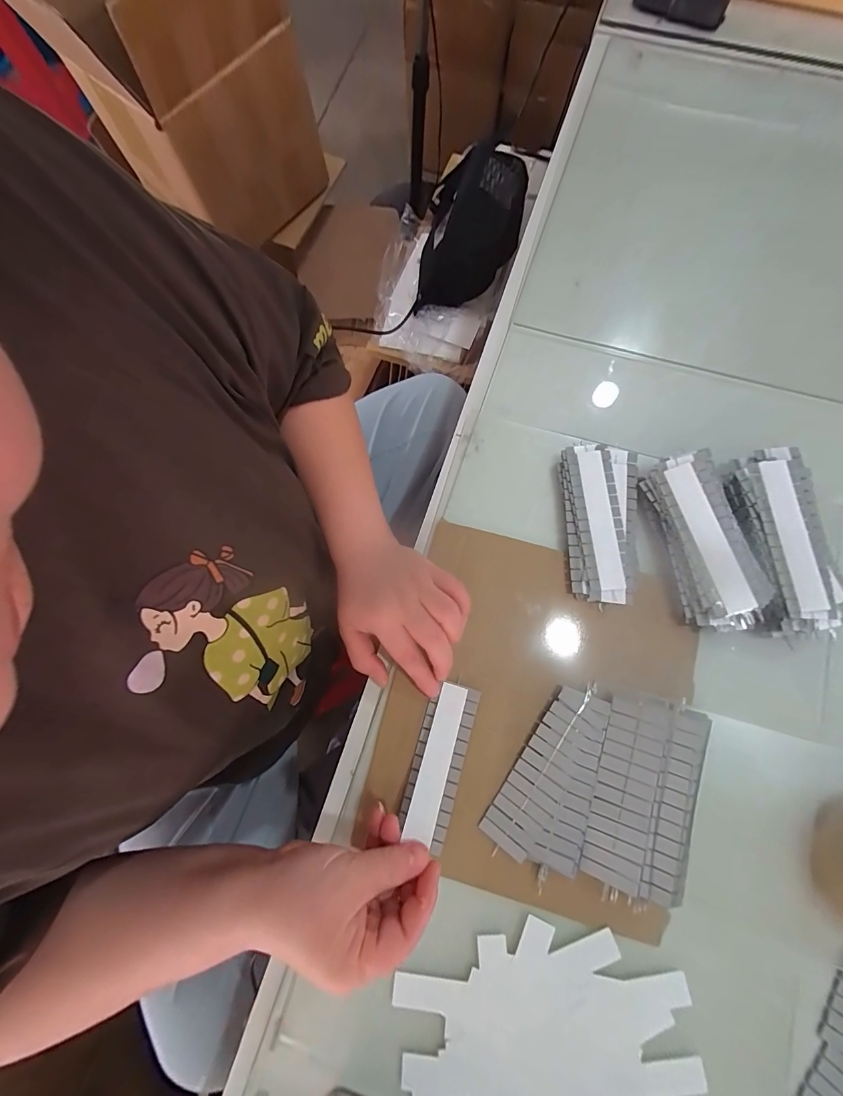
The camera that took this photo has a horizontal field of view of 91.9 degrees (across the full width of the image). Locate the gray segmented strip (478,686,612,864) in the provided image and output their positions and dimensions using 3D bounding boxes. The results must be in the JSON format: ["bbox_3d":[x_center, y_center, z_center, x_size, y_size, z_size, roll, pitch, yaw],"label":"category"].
[{"bbox_3d":[0.098,0.172,0.320,0.039,0.004,0.132,32,84,18],"label":"gray segmented strip"}]

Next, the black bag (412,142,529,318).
[{"bbox_3d":[0.083,-0.545,0.697,0.158,0.089,0.294,6,77,2],"label":"black bag"}]

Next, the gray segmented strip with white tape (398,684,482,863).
[{"bbox_3d":[0.014,0.170,0.328,0.039,0.004,0.117,16,78,5],"label":"gray segmented strip with white tape"}]

